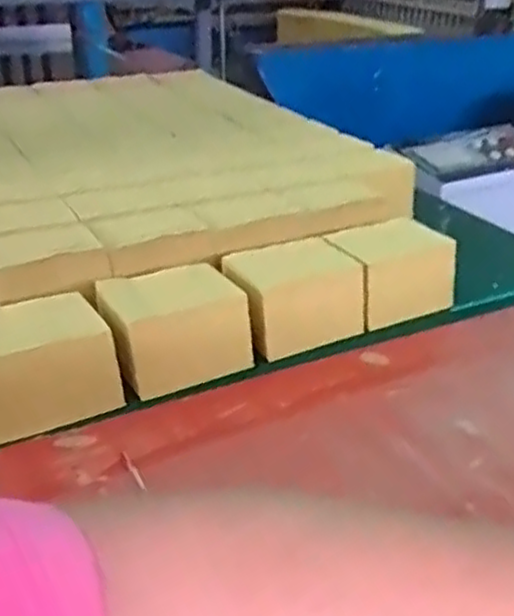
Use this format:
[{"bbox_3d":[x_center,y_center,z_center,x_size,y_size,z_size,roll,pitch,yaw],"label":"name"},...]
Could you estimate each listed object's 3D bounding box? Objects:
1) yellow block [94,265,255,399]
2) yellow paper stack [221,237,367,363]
[{"bbox_3d":[-0.105,0.020,0.990,0.172,0.117,0.134,-11,30,-20],"label":"yellow block"},{"bbox_3d":[0.052,-0.016,1.066,0.185,0.113,0.113,-16,32,-28],"label":"yellow paper stack"}]

